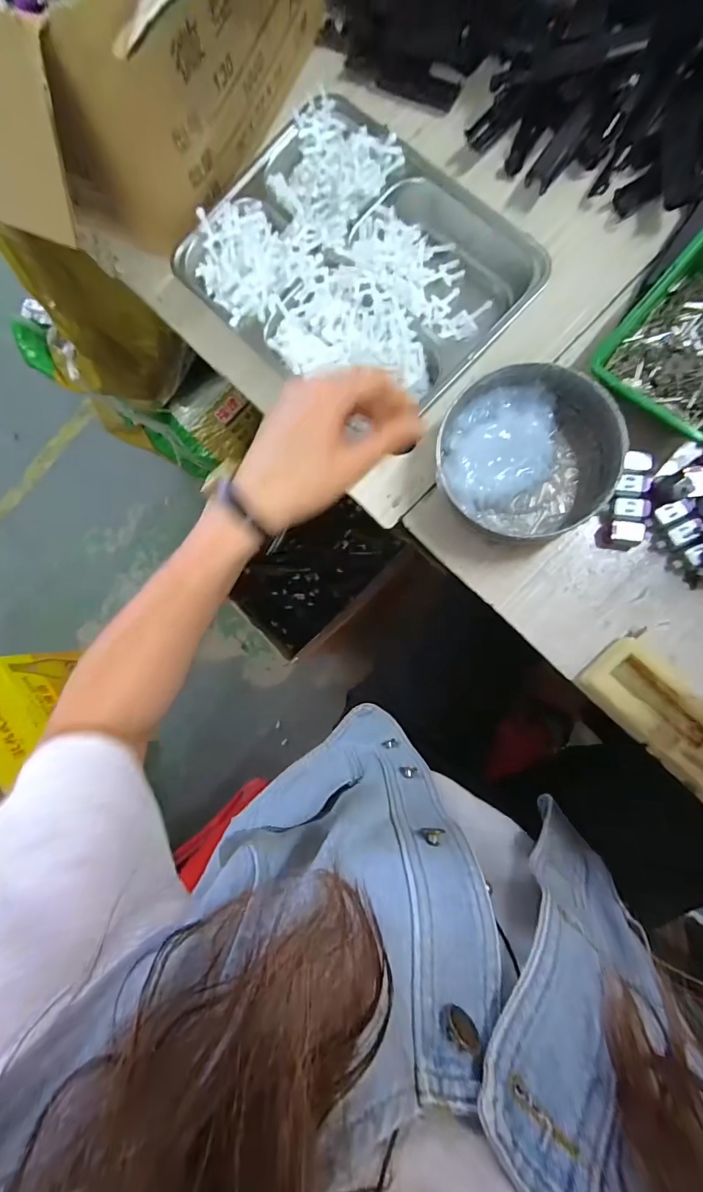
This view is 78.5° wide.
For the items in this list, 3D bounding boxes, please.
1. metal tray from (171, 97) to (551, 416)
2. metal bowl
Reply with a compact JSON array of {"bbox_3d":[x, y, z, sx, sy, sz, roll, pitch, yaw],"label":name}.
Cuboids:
[{"bbox_3d":[0.009,-0.295,0.390,0.278,0.044,0.242,42,92,9],"label":"metal tray"},{"bbox_3d":[0.146,-0.118,0.359,0.140,0.043,0.129,-1,85,8],"label":"metal bowl"}]

